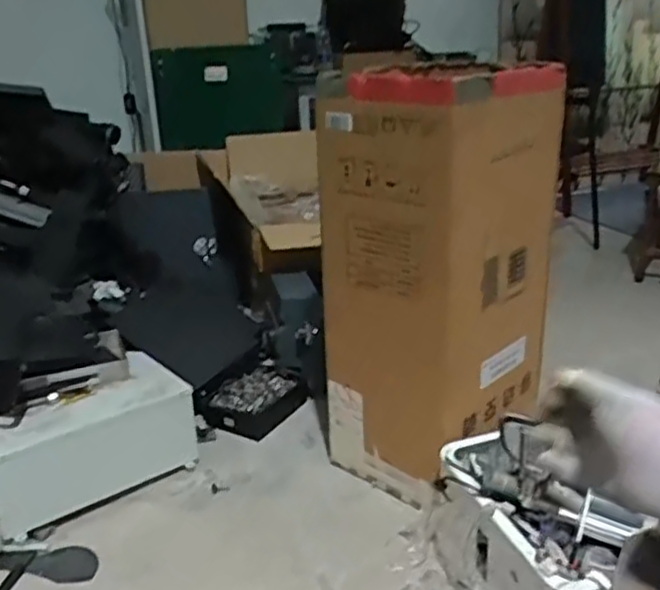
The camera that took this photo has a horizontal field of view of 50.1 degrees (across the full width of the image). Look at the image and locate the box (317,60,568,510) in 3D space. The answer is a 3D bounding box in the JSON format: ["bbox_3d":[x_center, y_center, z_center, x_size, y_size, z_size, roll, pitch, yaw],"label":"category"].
[{"bbox_3d":[0.213,-0.022,1.376,0.327,0.773,0.365,16,27,40],"label":"box"}]

